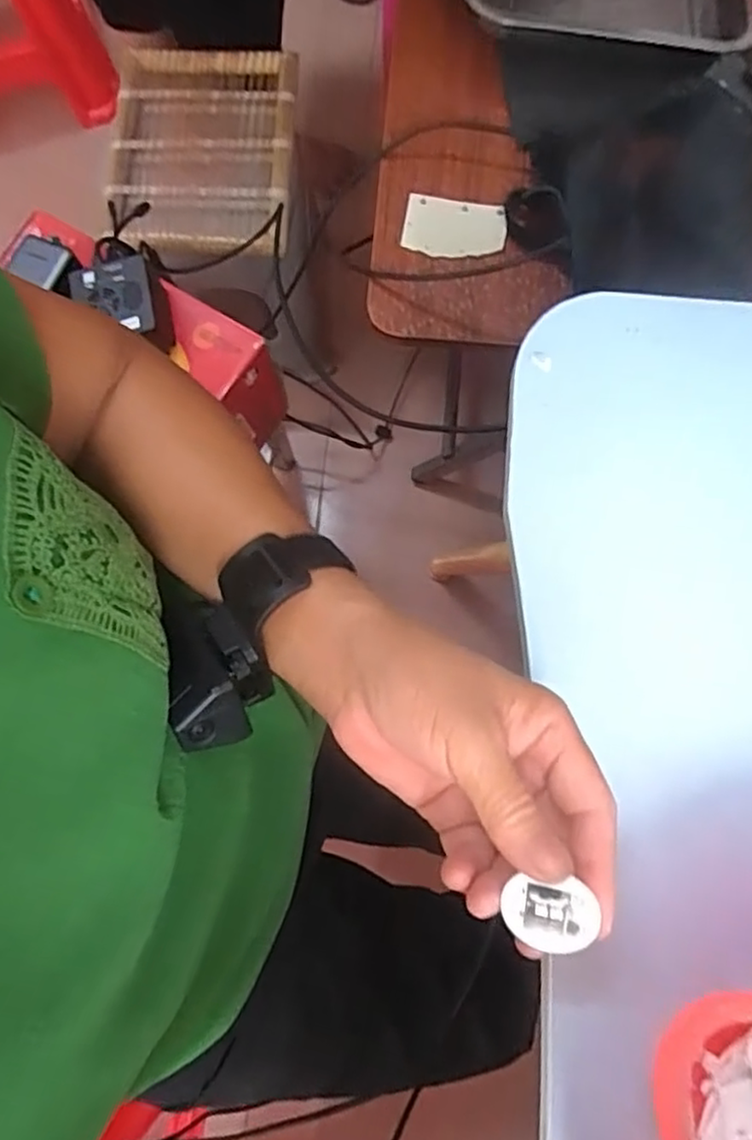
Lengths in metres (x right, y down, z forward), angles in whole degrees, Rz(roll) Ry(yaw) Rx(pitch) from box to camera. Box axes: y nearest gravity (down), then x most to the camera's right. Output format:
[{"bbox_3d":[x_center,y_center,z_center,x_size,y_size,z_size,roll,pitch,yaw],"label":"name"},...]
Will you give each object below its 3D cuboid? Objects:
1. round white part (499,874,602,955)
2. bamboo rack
[{"bbox_3d":[0.062,0.120,0.238,0.031,0.005,0.029,4,103,17],"label":"round white part"},{"bbox_3d":[-0.223,-0.531,0.874,0.233,0.054,0.294,4,76,2],"label":"bamboo rack"}]

